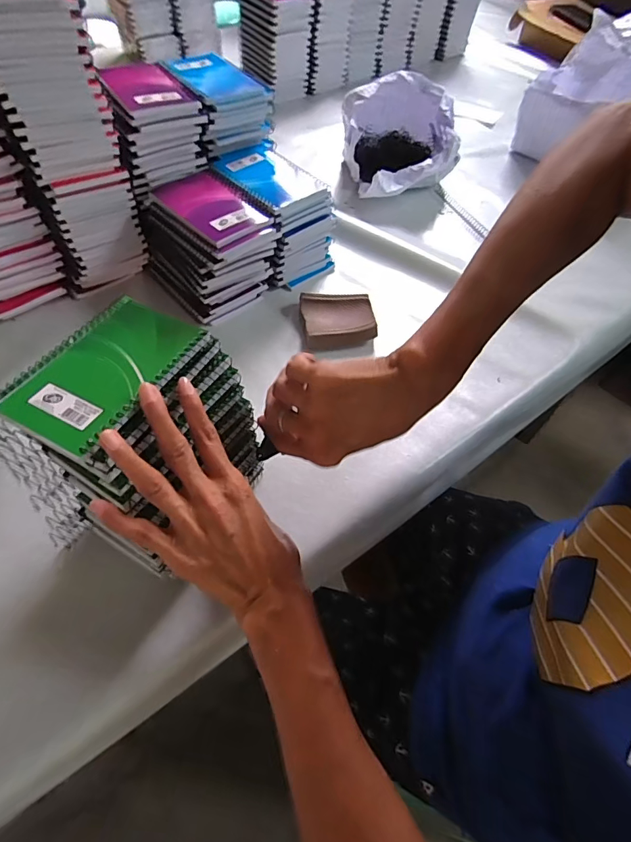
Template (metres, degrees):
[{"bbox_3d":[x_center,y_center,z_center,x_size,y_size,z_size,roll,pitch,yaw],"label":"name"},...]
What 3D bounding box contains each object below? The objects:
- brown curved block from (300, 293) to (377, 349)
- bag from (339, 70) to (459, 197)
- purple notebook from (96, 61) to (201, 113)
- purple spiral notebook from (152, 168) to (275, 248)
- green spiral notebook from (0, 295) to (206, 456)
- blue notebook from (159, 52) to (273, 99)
[{"bbox_3d":[0.028,-0.126,0.541,0.085,0.023,0.085,-5,55,-8],"label":"brown curved block"},{"bbox_3d":[0.137,-0.452,0.704,0.180,0.122,0.200,4,55,-2],"label":"bag"},{"bbox_3d":[-0.201,-0.394,0.512,0.078,0.010,0.124,-27,61,-21],"label":"purple notebook"},{"bbox_3d":[-0.122,-0.251,0.501,0.082,0.011,0.142,-36,65,-26],"label":"purple spiral notebook"},{"bbox_3d":[-0.153,-0.042,0.316,0.093,0.011,0.131,24,57,12],"label":"green spiral notebook"},{"bbox_3d":[-0.129,-0.436,0.552,0.074,0.010,0.148,-31,63,-23],"label":"blue notebook"}]

